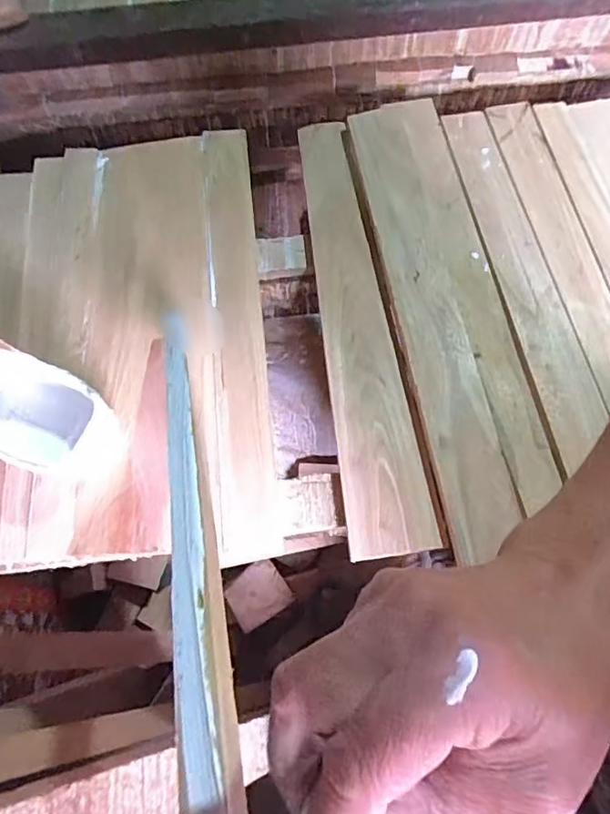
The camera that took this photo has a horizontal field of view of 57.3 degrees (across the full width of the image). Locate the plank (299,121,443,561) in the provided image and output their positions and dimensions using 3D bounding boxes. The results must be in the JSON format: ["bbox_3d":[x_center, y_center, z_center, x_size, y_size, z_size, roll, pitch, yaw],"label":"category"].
[{"bbox_3d":[0.057,-0.117,0.682,0.088,0.021,0.575,-8,71,-2],"label":"plank"}]

